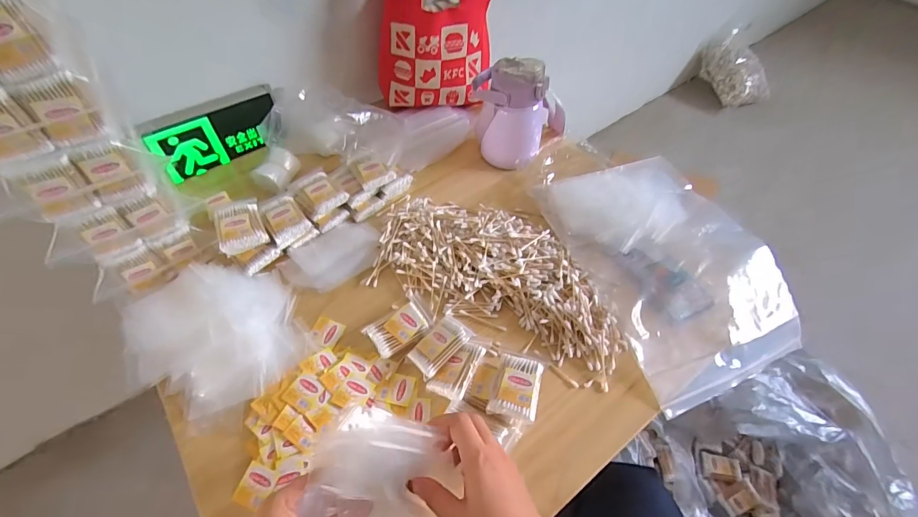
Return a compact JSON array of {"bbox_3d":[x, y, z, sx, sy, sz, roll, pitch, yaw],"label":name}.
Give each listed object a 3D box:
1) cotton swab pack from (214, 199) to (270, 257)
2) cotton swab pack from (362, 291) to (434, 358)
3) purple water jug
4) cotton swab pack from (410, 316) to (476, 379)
[{"bbox_3d":[-0.320,-0.050,0.610,0.062,0.026,0.087,-19,56,-13],"label":"cotton swab pack"},{"bbox_3d":[-0.081,0.088,0.563,0.089,0.020,0.061,-36,61,-23],"label":"cotton swab pack"},{"bbox_3d":[0.105,-0.264,0.721,0.163,0.161,0.127,9,54,7],"label":"purple water jug"},{"bbox_3d":[-0.027,0.110,0.533,0.079,0.020,0.051,-38,62,-24],"label":"cotton swab pack"}]

